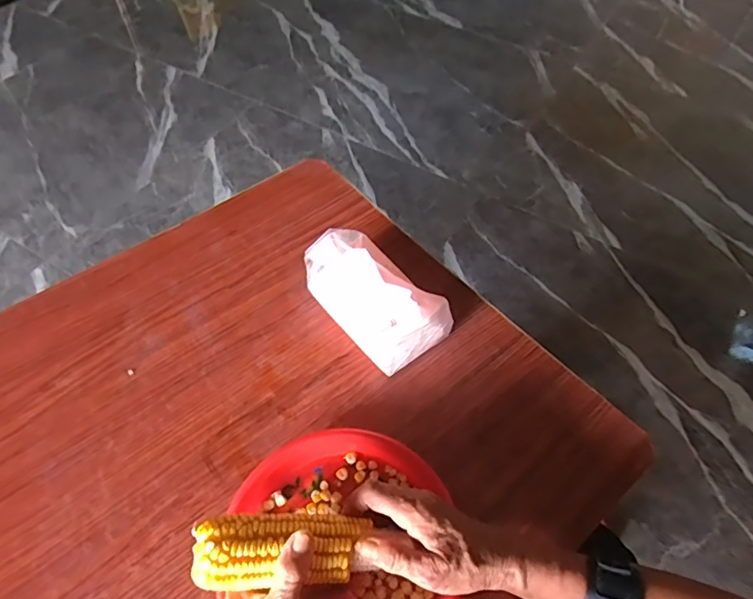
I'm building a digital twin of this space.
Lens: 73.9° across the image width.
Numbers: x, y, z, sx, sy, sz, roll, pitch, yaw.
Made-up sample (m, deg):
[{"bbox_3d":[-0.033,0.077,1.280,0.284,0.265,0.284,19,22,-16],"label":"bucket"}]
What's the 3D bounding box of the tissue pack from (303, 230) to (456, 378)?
[{"bbox_3d":[-0.002,-0.011,0.559,0.087,0.088,0.163,-33,61,-23],"label":"tissue pack"}]

